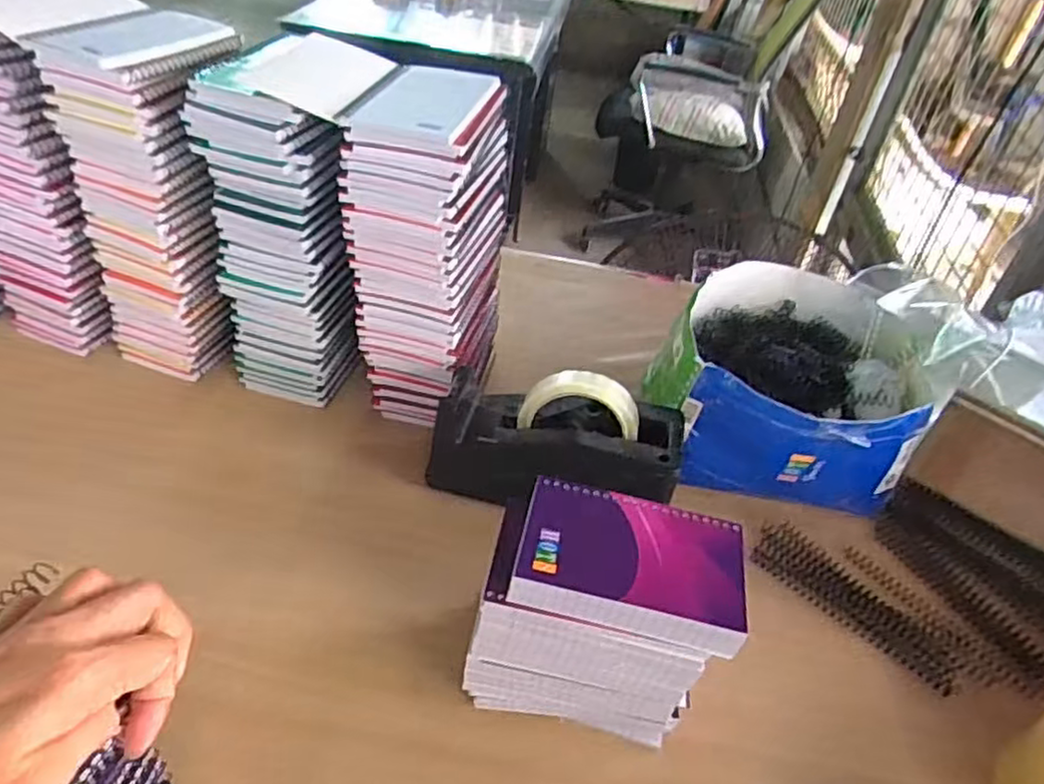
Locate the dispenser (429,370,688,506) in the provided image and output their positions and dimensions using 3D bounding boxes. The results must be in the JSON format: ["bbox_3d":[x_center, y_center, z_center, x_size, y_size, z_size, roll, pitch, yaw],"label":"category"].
[{"bbox_3d":[0.028,0.037,0.567,0.196,0.106,0.085,11,39,4],"label":"dispenser"}]

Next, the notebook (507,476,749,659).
[{"bbox_3d":[0.064,0.097,0.410,0.126,0.022,0.080,13,41,5],"label":"notebook"}]

